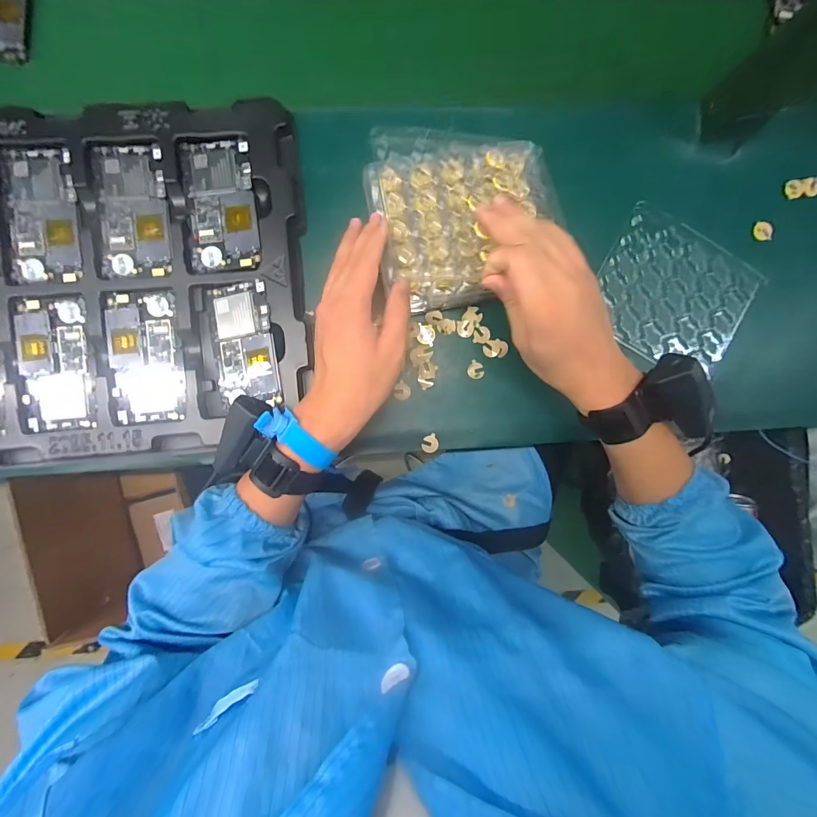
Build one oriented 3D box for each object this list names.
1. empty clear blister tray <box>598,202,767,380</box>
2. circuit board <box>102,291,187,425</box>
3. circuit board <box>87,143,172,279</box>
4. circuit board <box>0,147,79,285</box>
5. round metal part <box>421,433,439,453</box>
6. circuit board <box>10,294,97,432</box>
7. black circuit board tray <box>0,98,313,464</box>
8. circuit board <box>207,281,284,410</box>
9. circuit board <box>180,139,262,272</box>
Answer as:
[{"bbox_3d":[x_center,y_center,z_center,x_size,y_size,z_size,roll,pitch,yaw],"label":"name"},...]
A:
[{"bbox_3d":[0.289,-0.125,0.429,0.160,0.011,0.143,28,87,-4],"label":"empty clear blister tray"},{"bbox_3d":[-0.257,-0.050,0.382,0.067,0.006,0.126,-7,92,-5],"label":"circuit board"},{"bbox_3d":[-0.267,-0.191,0.378,0.066,0.004,0.125,-5,92,-5],"label":"circuit board"},{"bbox_3d":[-0.350,-0.184,0.375,0.063,0.006,0.124,-3,92,-5],"label":"circuit board"},{"bbox_3d":[0.023,0.037,0.414,0.019,0.004,0.017,-30,94,-3],"label":"round metal part"},{"bbox_3d":[-0.339,-0.043,0.377,0.066,0.006,0.127,-4,92,-5],"label":"circuit board"},{"bbox_3d":[-0.378,-0.111,0.370,0.540,0.028,0.317,-4,92,-5],"label":"black circuit board tray"},{"bbox_3d":[-0.160,-0.062,0.385,0.062,0.006,0.116,-4,92,11],"label":"circuit board"},{"bbox_3d":[-0.180,-0.196,0.380,0.064,0.006,0.122,-5,92,-5],"label":"circuit board"}]

